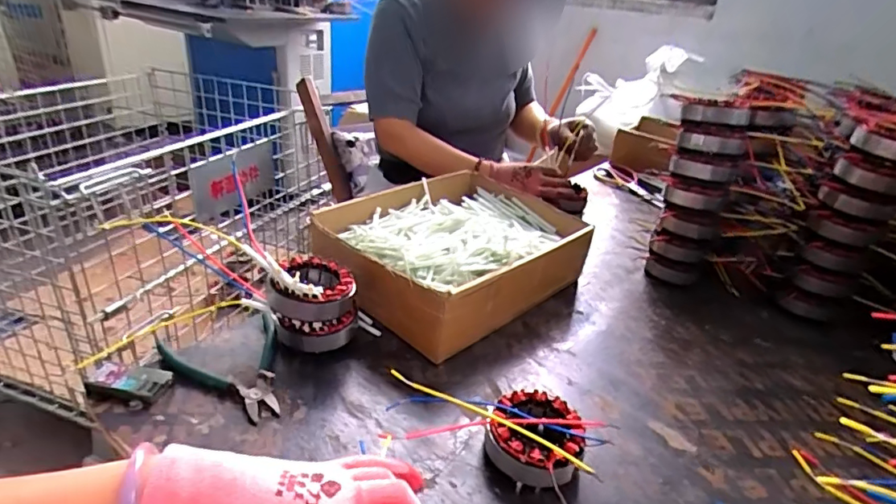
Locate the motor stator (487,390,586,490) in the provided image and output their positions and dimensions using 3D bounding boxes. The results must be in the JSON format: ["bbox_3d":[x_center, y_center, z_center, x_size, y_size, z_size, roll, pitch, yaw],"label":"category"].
[{"bbox_3d":[0.076,0.168,0.469,0.083,0.040,0.087,5,28,-2],"label":"motor stator"}]

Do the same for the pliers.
[{"bbox_3d":[-0.208,0.117,0.515,0.108,0.026,0.124,-17,35,-36],"label":"pliers"}]

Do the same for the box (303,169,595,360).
[{"bbox_3d":[0.018,-0.003,0.719,0.340,0.098,0.255,-19,37,-38],"label":"box"}]

